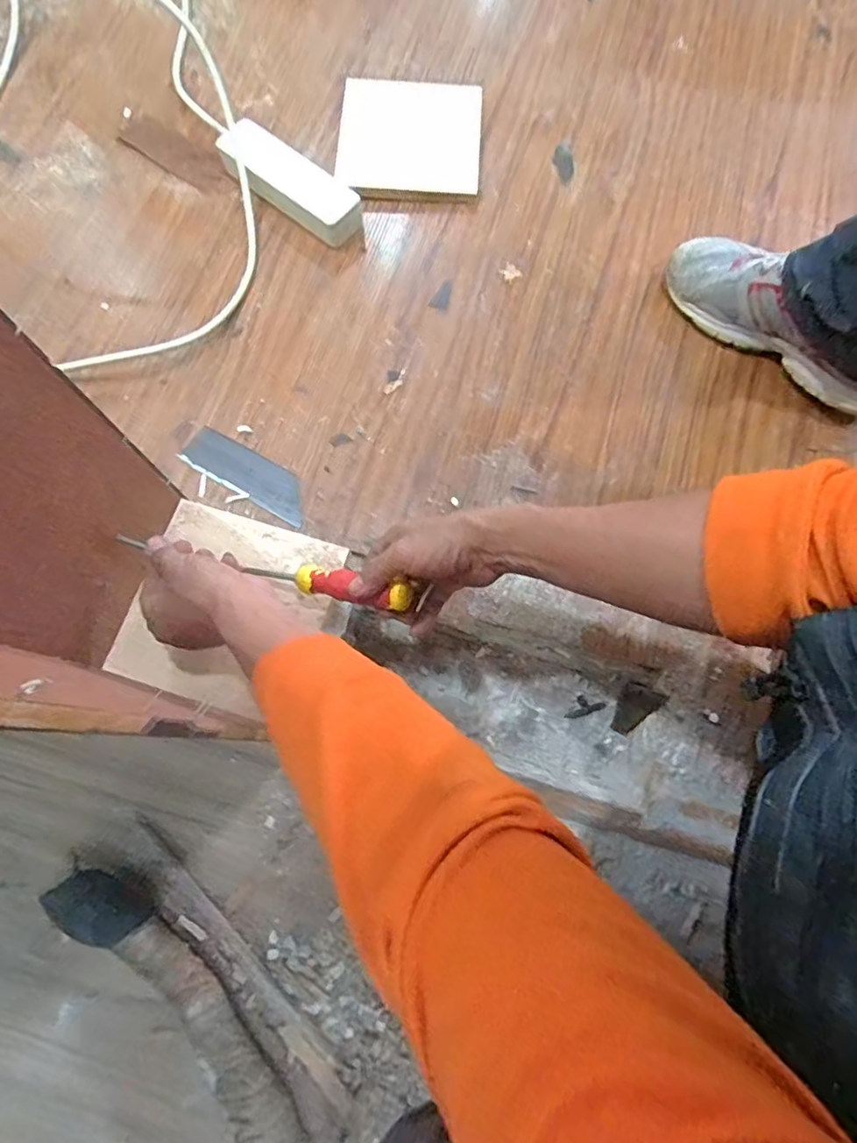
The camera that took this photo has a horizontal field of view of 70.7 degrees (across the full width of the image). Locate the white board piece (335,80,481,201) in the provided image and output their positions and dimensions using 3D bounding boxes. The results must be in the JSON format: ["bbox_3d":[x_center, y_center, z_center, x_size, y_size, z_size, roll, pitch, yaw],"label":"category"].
[{"bbox_3d":[-0.024,-0.561,0.786,0.182,0.022,0.182,3,74,1],"label":"white board piece"}]

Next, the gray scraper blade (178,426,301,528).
[{"bbox_3d":[-0.201,-0.110,0.672,0.157,0.004,0.051,30,76,8],"label":"gray scraper blade"}]

